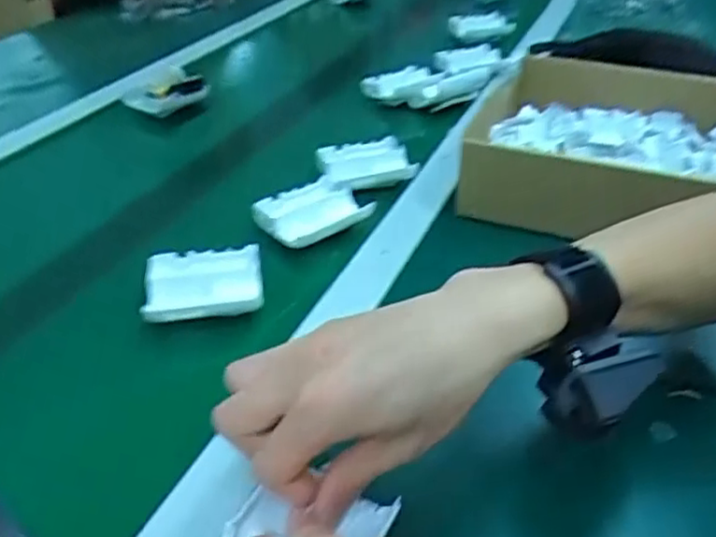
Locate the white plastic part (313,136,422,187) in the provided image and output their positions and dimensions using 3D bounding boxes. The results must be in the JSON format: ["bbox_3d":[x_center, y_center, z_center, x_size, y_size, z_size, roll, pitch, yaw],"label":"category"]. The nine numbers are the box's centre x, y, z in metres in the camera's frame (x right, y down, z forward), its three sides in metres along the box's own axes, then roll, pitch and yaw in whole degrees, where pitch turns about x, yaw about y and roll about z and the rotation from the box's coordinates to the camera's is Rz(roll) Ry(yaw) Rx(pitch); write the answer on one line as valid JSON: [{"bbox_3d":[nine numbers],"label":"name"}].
[{"bbox_3d":[0.010,-0.102,0.665,0.087,0.023,0.069,-12,37,-17],"label":"white plastic part"}]

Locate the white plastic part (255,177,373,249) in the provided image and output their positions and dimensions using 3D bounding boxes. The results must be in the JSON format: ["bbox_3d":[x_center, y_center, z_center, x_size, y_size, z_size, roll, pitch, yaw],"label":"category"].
[{"bbox_3d":[-0.037,-0.050,0.591,0.091,0.019,0.065,-24,42,-31],"label":"white plastic part"}]

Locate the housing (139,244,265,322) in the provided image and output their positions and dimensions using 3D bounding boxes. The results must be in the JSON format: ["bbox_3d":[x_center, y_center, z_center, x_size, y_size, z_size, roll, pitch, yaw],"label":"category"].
[{"bbox_3d":[-0.112,0.009,0.499,0.082,0.017,0.066,-6,35,-10],"label":"housing"}]

